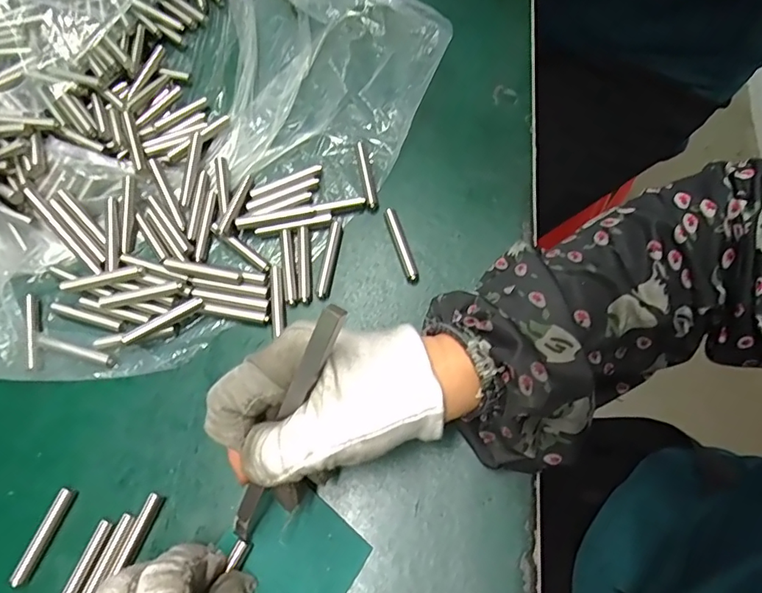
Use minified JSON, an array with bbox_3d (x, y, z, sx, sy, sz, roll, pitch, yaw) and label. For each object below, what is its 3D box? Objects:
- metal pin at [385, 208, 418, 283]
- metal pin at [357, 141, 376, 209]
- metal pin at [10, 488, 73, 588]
[{"bbox_3d":[0.013,-0.031,0.312,0.007,0.008,0.049,-17,68,-1],"label":"metal pin"},{"bbox_3d":[-0.010,-0.079,0.330,0.005,0.005,0.048,-11,68,1],"label":"metal pin"},{"bbox_3d":[-0.175,0.124,0.266,0.007,0.008,0.048,21,73,13],"label":"metal pin"}]

